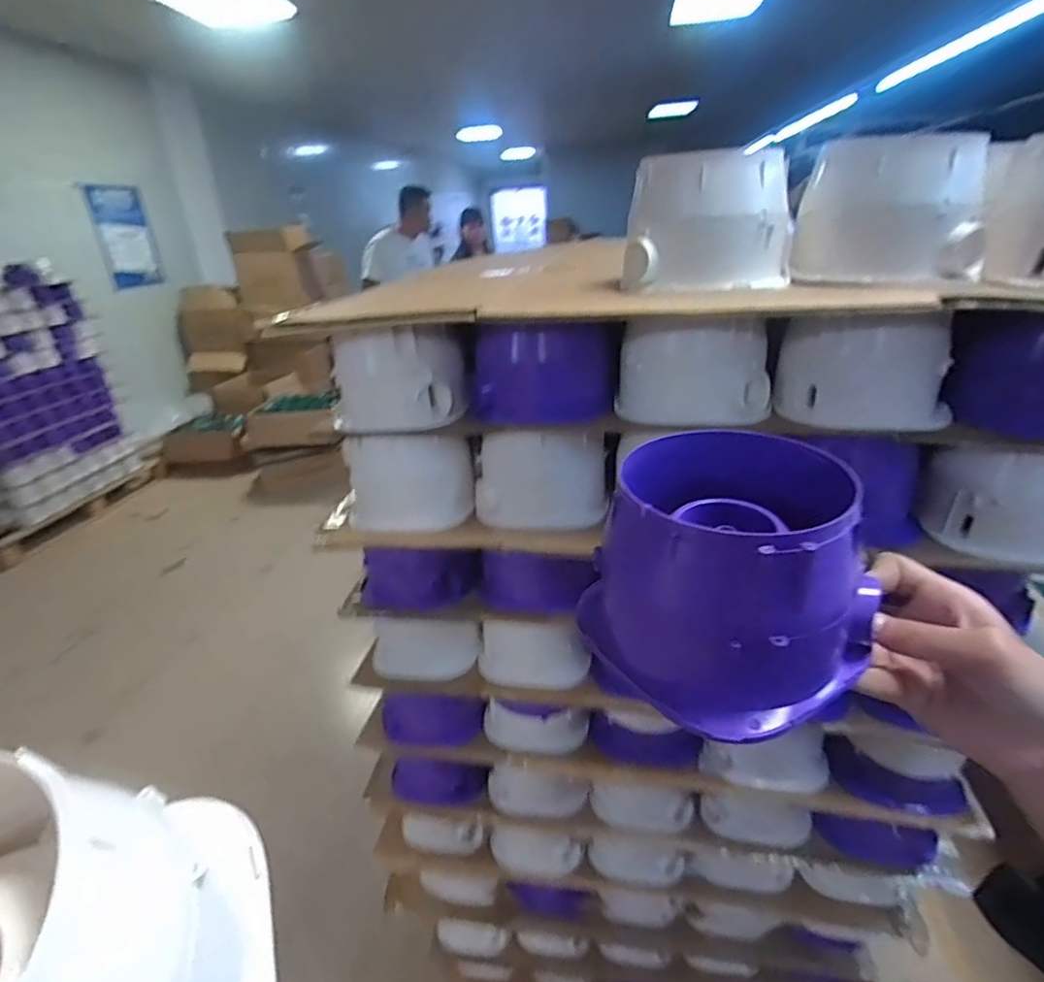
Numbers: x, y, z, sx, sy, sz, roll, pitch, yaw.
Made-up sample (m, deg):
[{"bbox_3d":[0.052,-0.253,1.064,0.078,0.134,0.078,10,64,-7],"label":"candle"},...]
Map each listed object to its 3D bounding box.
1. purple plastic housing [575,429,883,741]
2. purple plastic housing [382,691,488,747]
[{"bbox_3d":[0.109,0.043,0.296,0.117,0.103,0.098,-16,28,-26],"label":"purple plastic housing"},{"bbox_3d":[-0.116,0.295,0.749,0.134,0.054,0.052,0,25,6],"label":"purple plastic housing"}]

